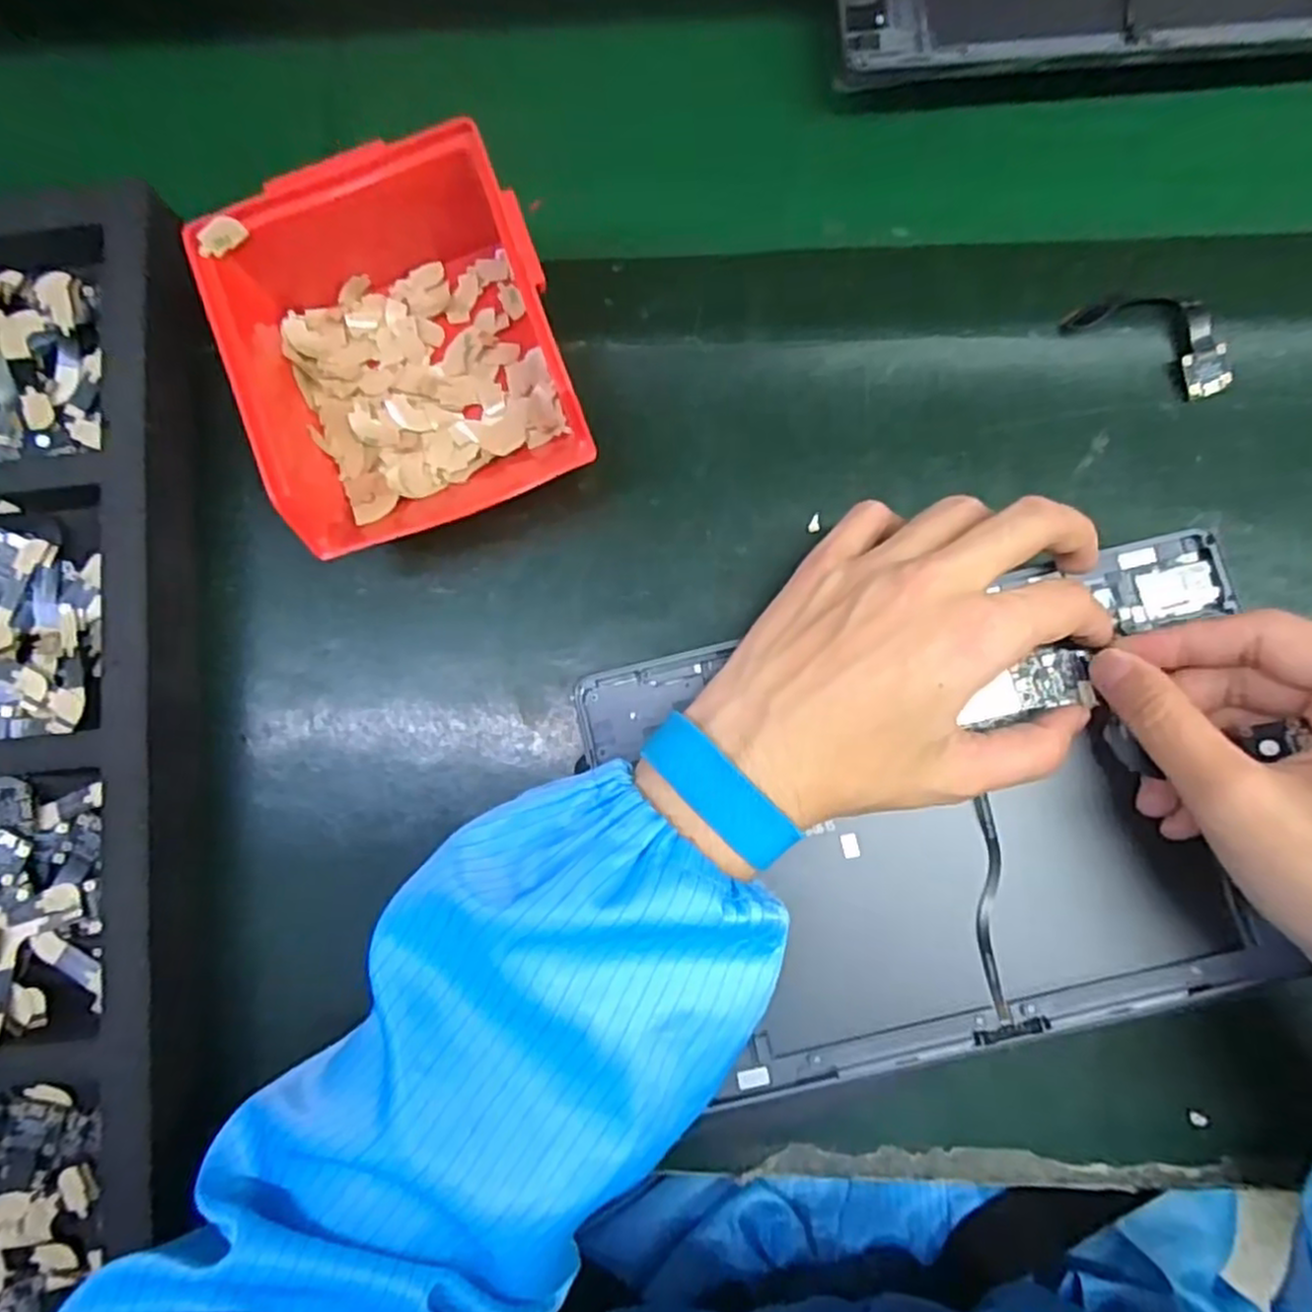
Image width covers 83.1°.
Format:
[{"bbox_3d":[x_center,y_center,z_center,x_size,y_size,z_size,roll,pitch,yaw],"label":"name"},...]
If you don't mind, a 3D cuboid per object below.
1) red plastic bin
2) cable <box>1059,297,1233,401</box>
[{"bbox_3d":[-0.103,-0.128,0.305,0.118,0.070,0.146,-21,83,-1],"label":"red plastic bin"},{"bbox_3d":[0.220,-0.142,0.324,0.074,0.010,0.034,31,85,6],"label":"cable"}]

